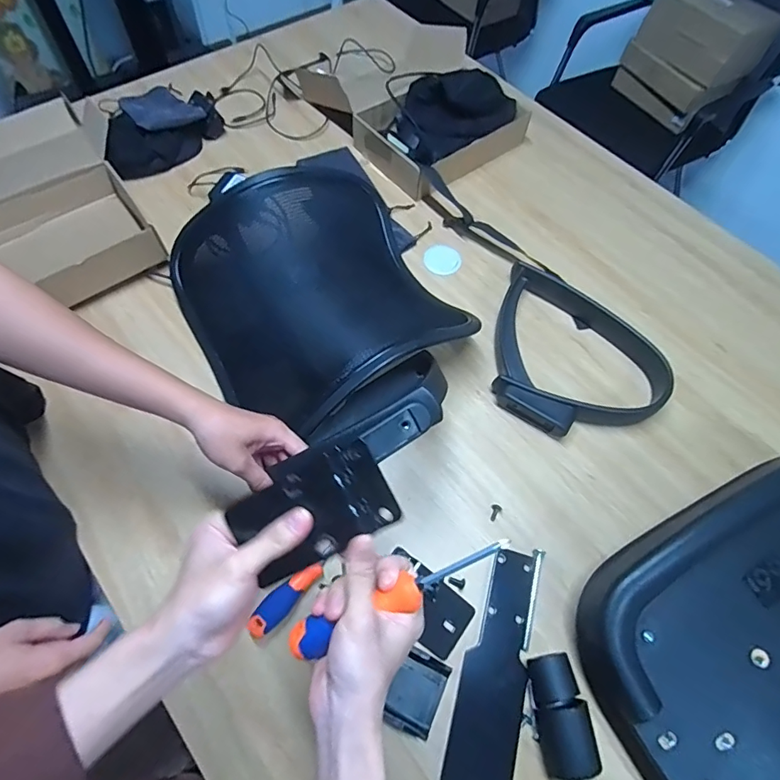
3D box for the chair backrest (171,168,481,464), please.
[{"bbox_3d":[-0.110,-0.154,0.719,0.359,0.132,0.418,-31,68,-18],"label":"chair backrest"}]

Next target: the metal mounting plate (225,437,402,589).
[{"bbox_3d":[-0.059,0.089,0.360,0.115,0.009,0.078,-28,86,0],"label":"metal mounting plate"}]

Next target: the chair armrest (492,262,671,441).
[{"bbox_3d":[0.296,-0.061,0.750,0.255,0.050,0.291,10,62,2],"label":"chair armrest"}]

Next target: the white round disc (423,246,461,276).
[{"bbox_3d":[0.095,-0.235,0.855,0.063,0.008,0.073,37,66,15],"label":"white round disc"}]

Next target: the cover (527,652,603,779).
[{"bbox_3d":[0.189,0.356,0.520,0.049,0.052,0.117,-2,62,-5],"label":"cover"}]

